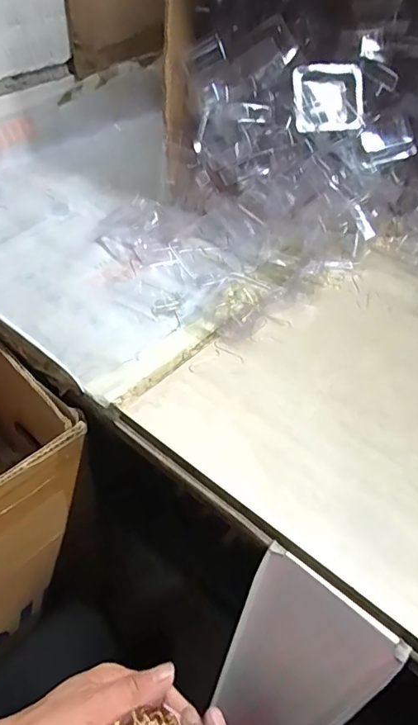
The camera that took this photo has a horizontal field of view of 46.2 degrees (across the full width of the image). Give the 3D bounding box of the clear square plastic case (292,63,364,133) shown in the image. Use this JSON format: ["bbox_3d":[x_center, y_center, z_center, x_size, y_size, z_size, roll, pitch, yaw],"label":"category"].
[{"bbox_3d":[0.154,-0.339,0.625,0.103,0.083,0.012,-9,6,-19],"label":"clear square plastic case"}]

